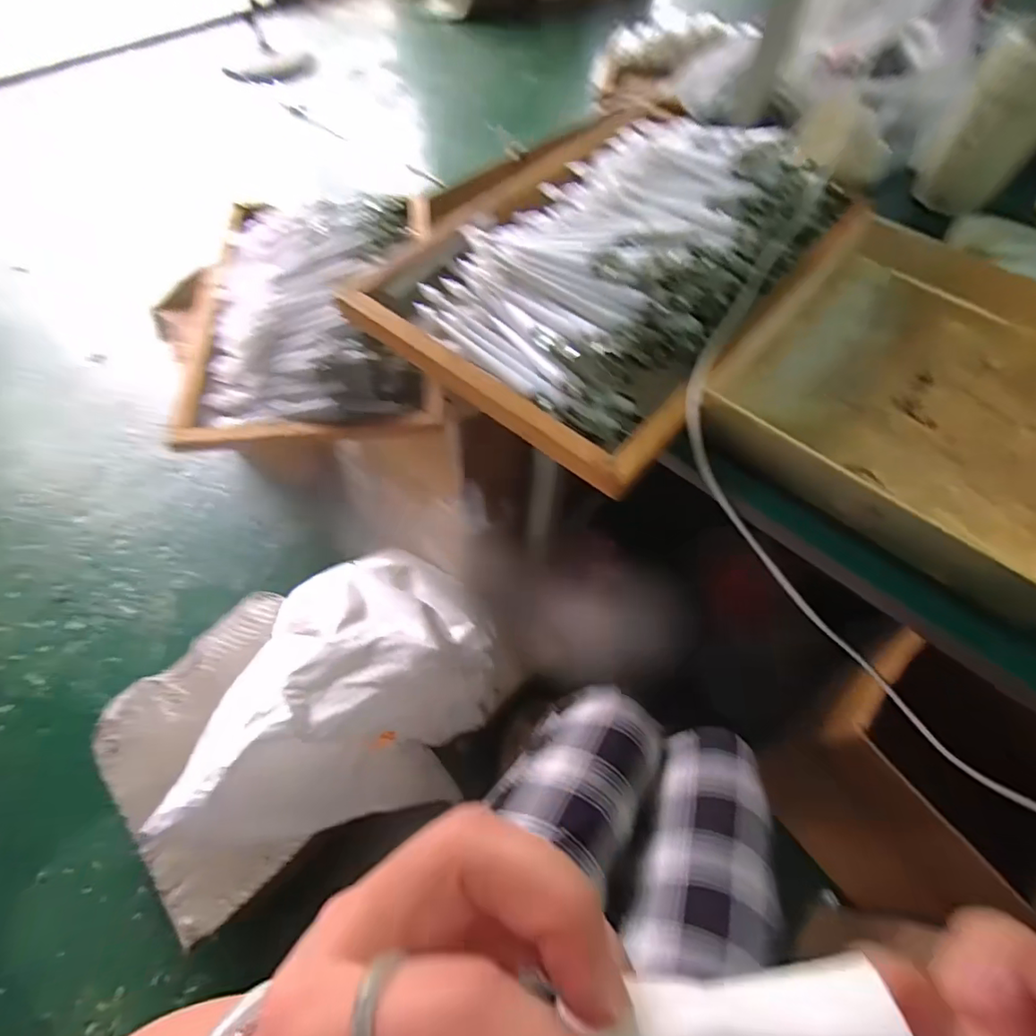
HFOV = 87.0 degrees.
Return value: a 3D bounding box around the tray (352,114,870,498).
[{"bbox_3d":[0.089,-0.248,0.487,0.303,0.078,0.431,37,64,18],"label":"tray"}]

